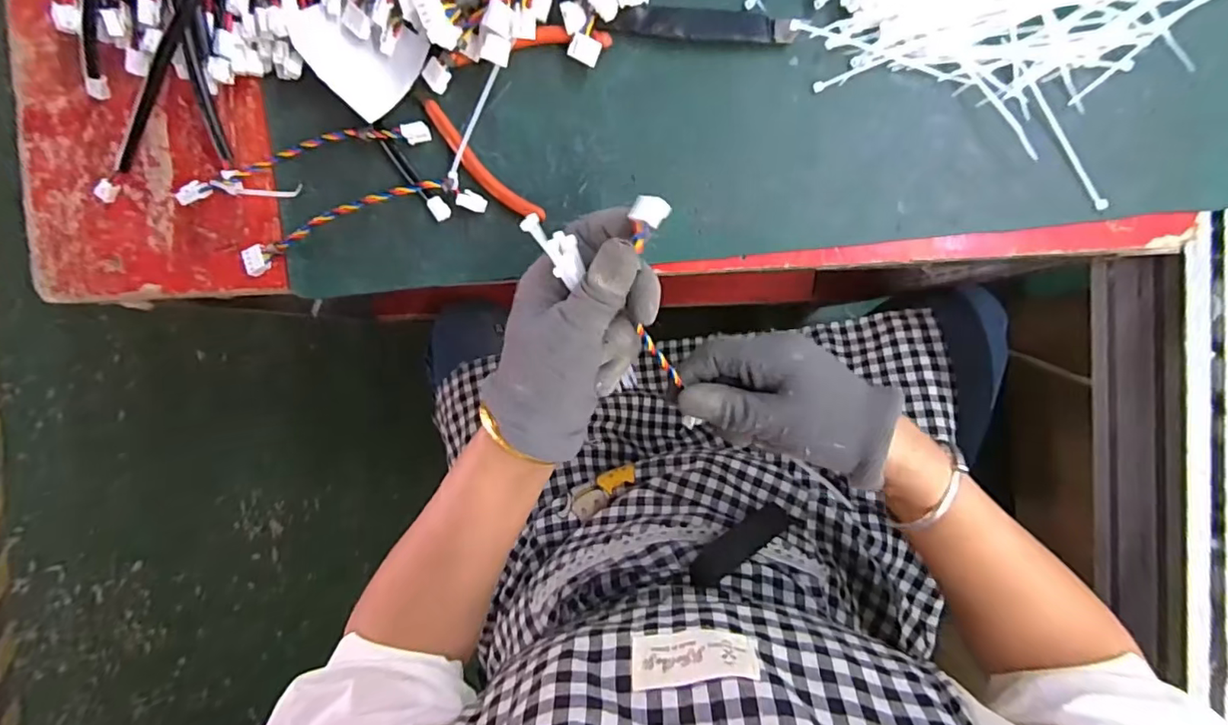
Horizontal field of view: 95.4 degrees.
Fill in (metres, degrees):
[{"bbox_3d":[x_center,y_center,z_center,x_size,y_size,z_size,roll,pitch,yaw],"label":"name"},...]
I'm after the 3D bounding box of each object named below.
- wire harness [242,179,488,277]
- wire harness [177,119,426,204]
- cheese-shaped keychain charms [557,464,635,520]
[{"bbox_3d":[-0.165,-0.091,0.363,0.163,0.014,0.027,-15,91,5],"label":"wire harness"},{"bbox_3d":[-0.199,-0.131,0.361,0.159,0.025,0.030,-19,90,5],"label":"wire harness"},{"bbox_3d":[-0.015,0.125,0.534,0.080,0.015,0.036,-31,46,-5],"label":"cheese-shaped keychain charms"}]

